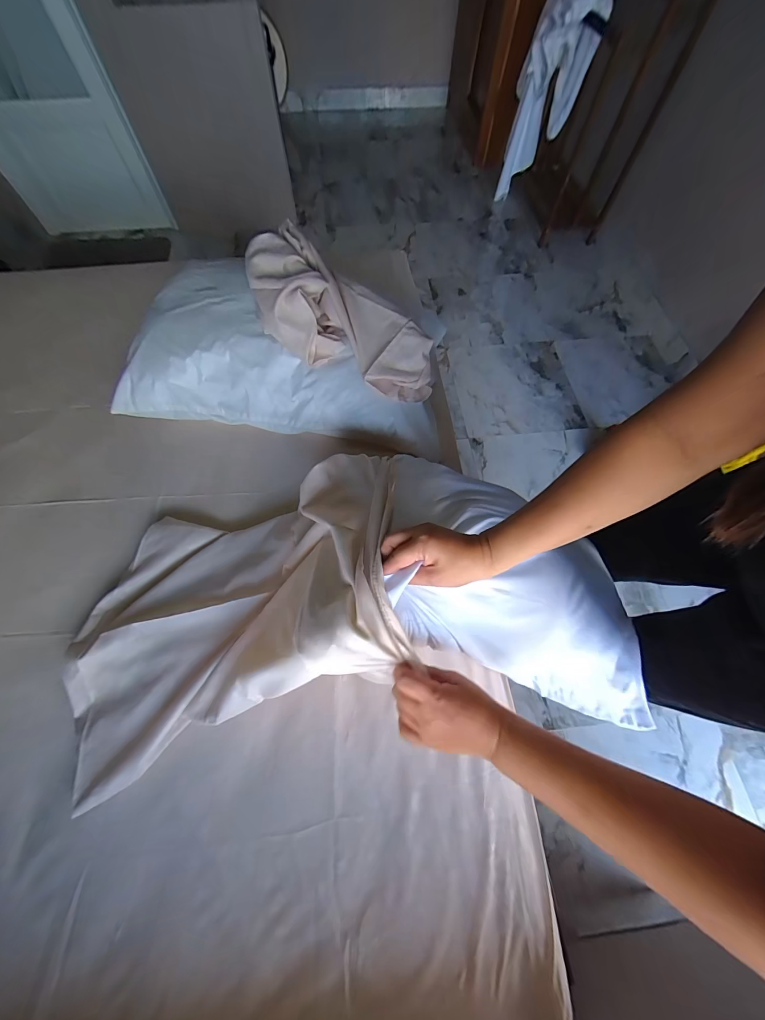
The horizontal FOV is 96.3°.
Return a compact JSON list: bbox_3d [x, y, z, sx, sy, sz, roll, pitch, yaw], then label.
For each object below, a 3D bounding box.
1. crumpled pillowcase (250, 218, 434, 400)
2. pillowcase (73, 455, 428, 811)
[{"bbox_3d":[-0.077,-0.352,0.636,0.397,0.079,0.178,36,69,-2],"label":"crumpled pillowcase"},{"bbox_3d":[-0.212,0.121,0.460,0.490,0.213,0.349,-12,65,-6],"label":"pillowcase"}]

